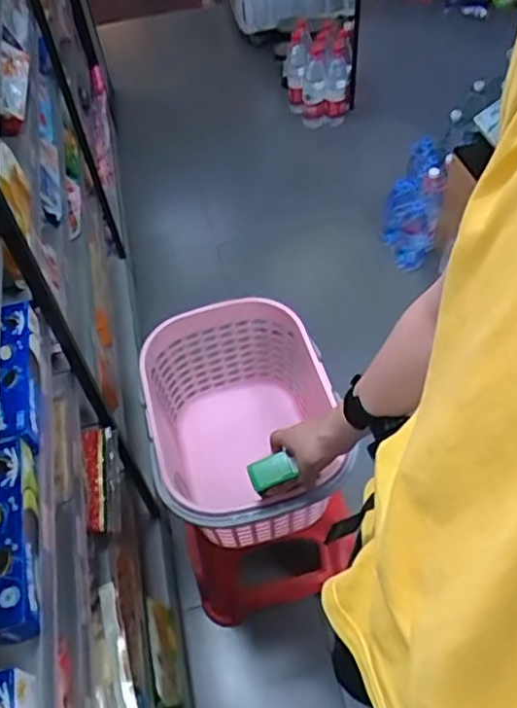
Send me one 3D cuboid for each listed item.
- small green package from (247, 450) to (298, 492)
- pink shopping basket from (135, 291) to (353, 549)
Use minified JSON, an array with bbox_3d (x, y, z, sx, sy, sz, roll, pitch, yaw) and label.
[{"bbox_3d":[0.019,0.165,0.891,0.064,0.017,0.039,-20,54,-10],"label":"small green package"},{"bbox_3d":[-0.018,0.153,1.151,0.323,0.290,0.422,-14,53,-6],"label":"pink shopping basket"}]

